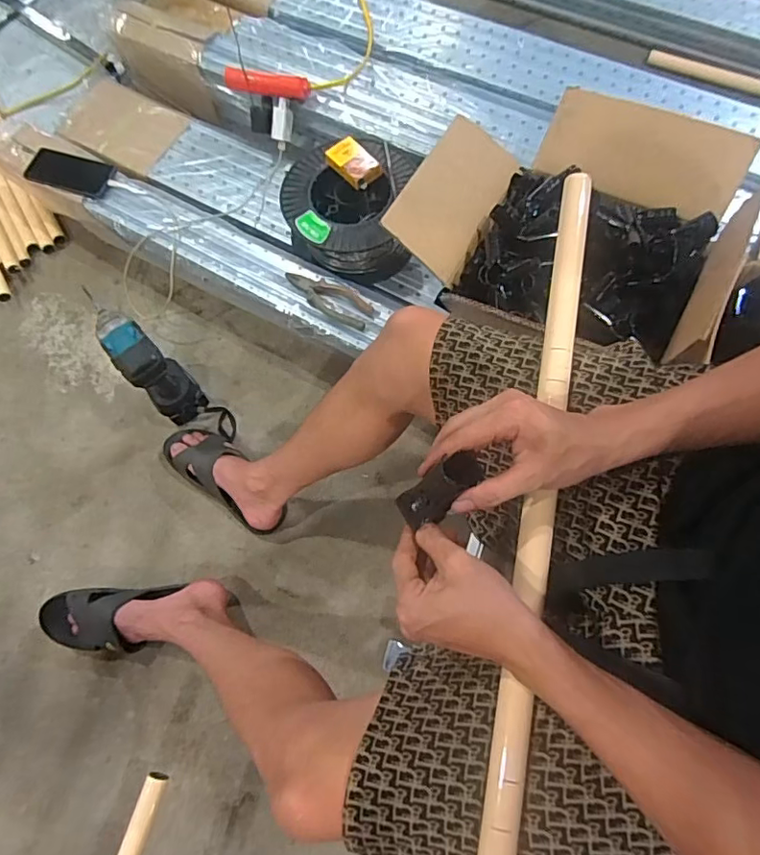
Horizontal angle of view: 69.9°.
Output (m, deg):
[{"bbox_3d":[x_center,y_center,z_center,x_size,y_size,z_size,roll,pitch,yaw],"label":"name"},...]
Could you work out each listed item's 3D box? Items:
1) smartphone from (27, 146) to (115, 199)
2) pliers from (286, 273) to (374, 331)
[{"bbox_3d":[-0.573,-0.476,1.012,0.167,0.017,0.092,16,67,8],"label":"smartphone"},{"bbox_3d":[-0.088,-0.212,0.901,0.158,0.021,0.058,29,73,12],"label":"pliers"}]

